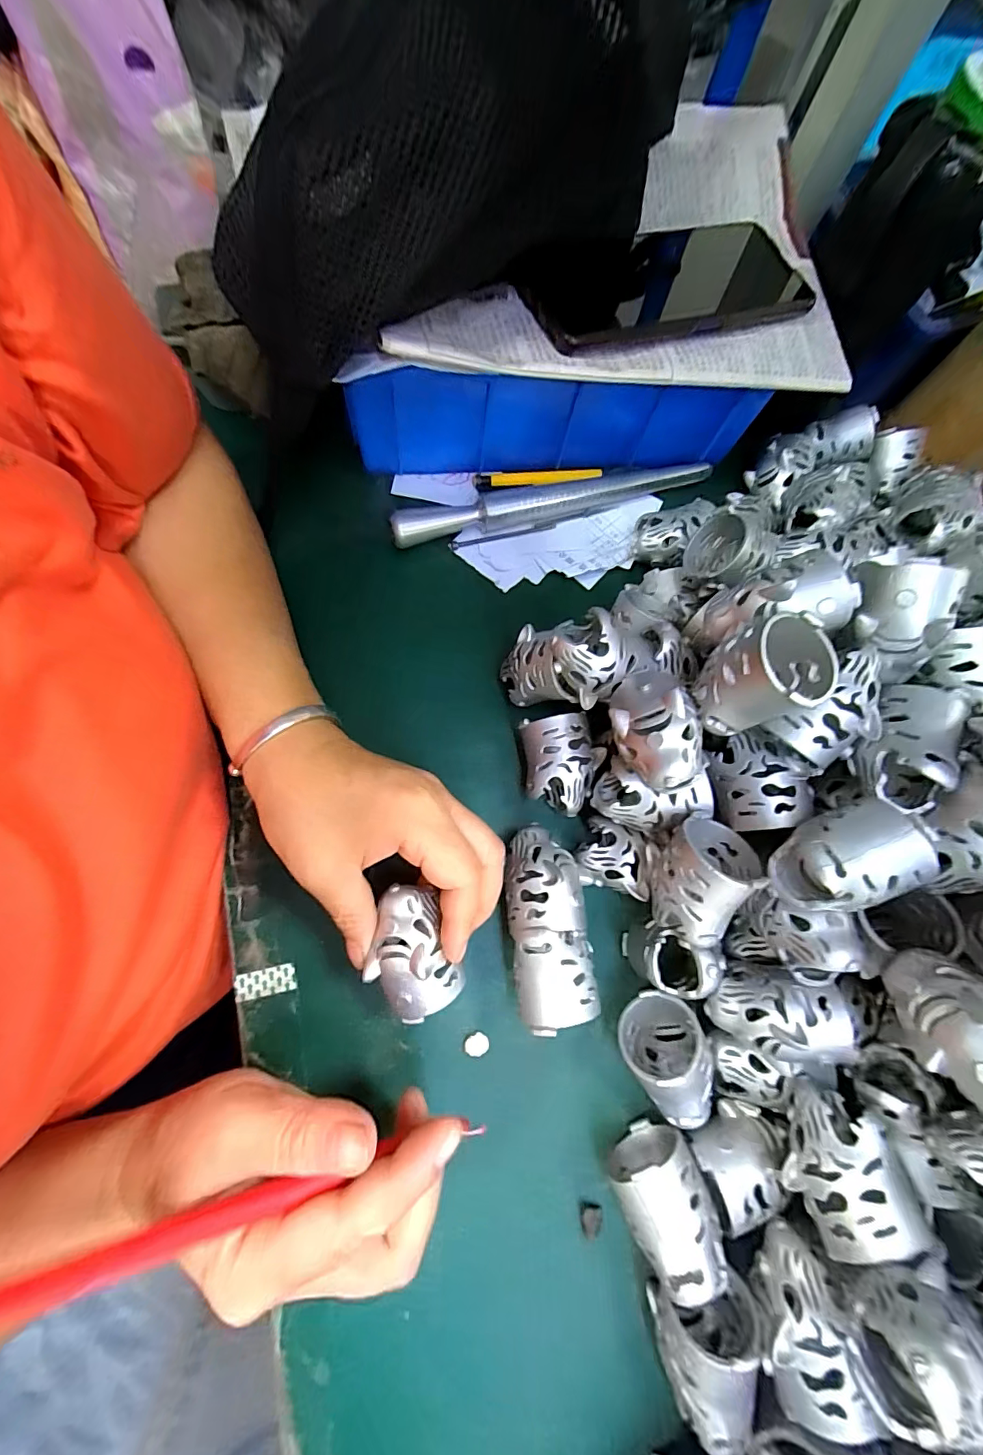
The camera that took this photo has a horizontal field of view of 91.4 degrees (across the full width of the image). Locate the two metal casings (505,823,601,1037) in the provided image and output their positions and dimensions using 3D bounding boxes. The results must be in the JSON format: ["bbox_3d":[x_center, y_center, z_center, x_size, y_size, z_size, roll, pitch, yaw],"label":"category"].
[{"bbox_3d":[0.027,0.096,0.241,0.036,0.042,0.087,-4,74,-8],"label":"two metal casings"}]

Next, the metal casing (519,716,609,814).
[{"bbox_3d":[0.039,0.022,0.267,0.042,0.031,0.050,-4,74,-8],"label":"metal casing"}]

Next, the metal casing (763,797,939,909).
[{"bbox_3d":[0.140,0.053,0.192,0.048,0.032,0.035,-21,77,-12],"label":"metal casing"}]

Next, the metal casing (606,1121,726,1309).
[{"bbox_3d":[0.076,0.209,0.214,0.038,0.044,0.052,-17,76,-10],"label":"metal casing"}]

